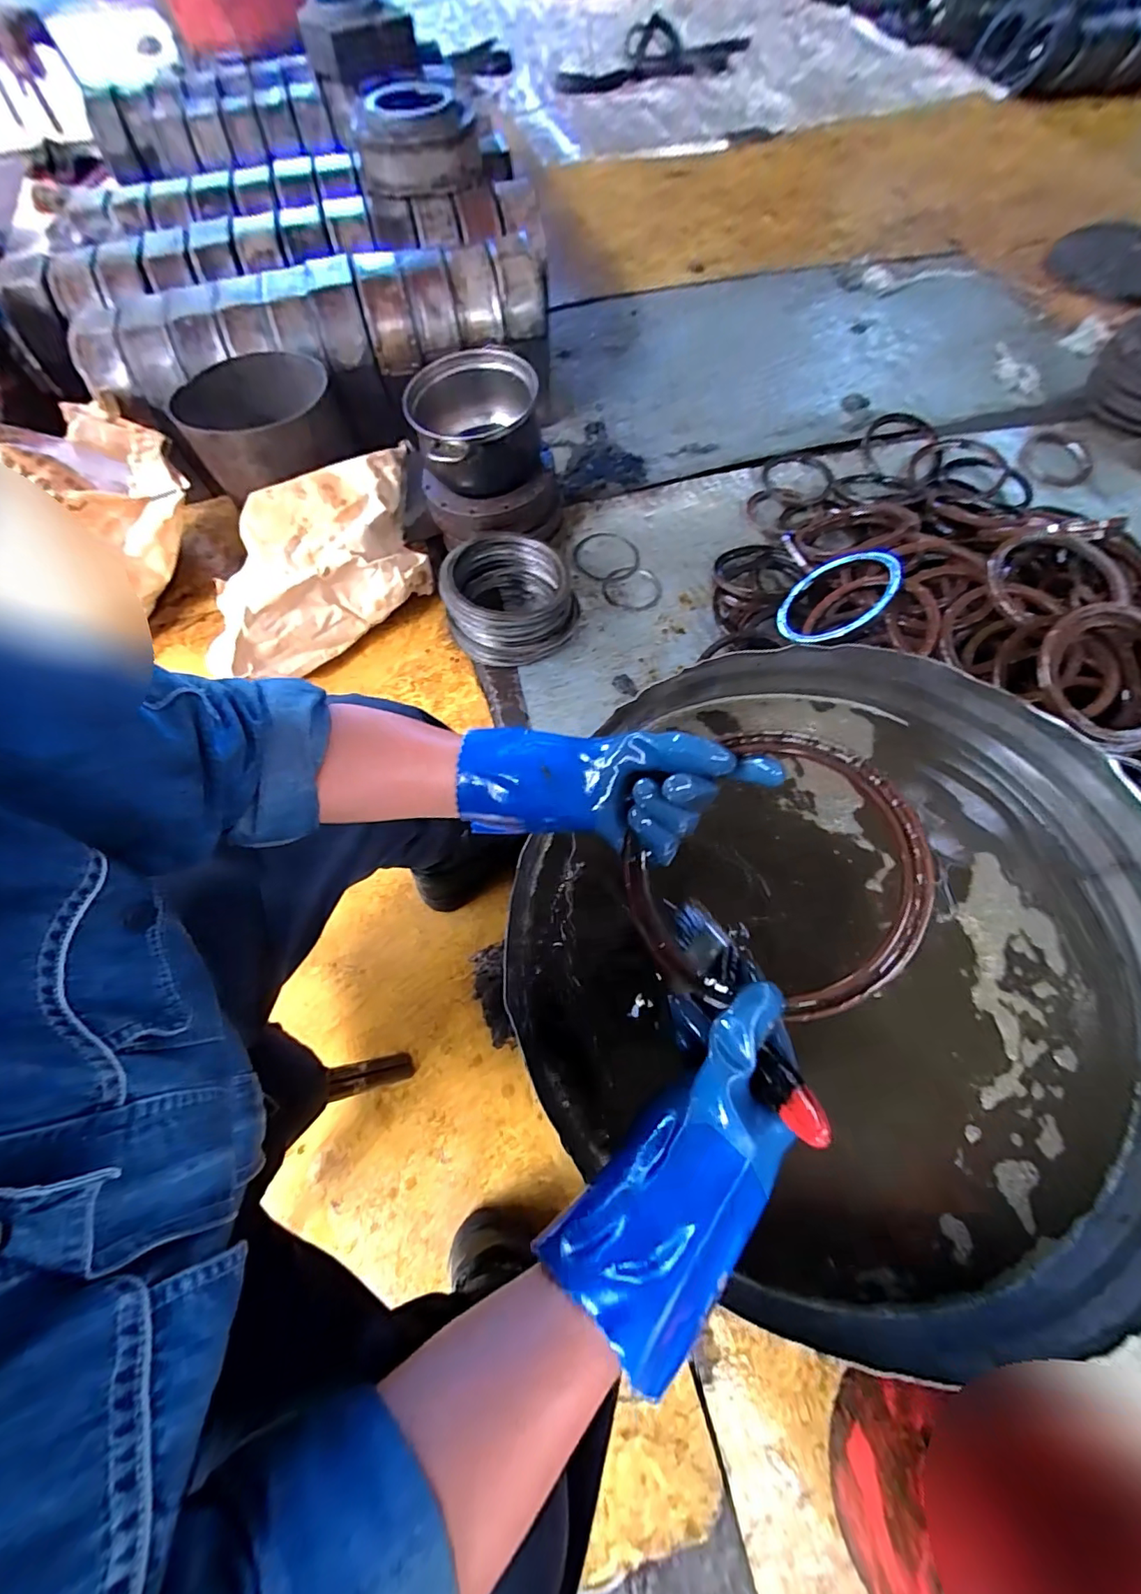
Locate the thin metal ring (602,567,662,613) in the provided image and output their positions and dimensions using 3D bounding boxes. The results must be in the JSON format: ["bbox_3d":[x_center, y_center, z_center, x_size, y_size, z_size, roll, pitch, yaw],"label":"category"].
[{"bbox_3d":[0.130,-0.430,1.082,0.120,0.007,0.120,1,73,-4],"label":"thin metal ring"}]

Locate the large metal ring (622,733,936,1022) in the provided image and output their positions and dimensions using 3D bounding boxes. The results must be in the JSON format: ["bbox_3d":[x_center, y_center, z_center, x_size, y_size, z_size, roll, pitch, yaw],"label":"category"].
[{"bbox_3d":[0.136,0.063,0.361,0.174,0.018,0.203,45,106,17],"label":"large metal ring"}]

